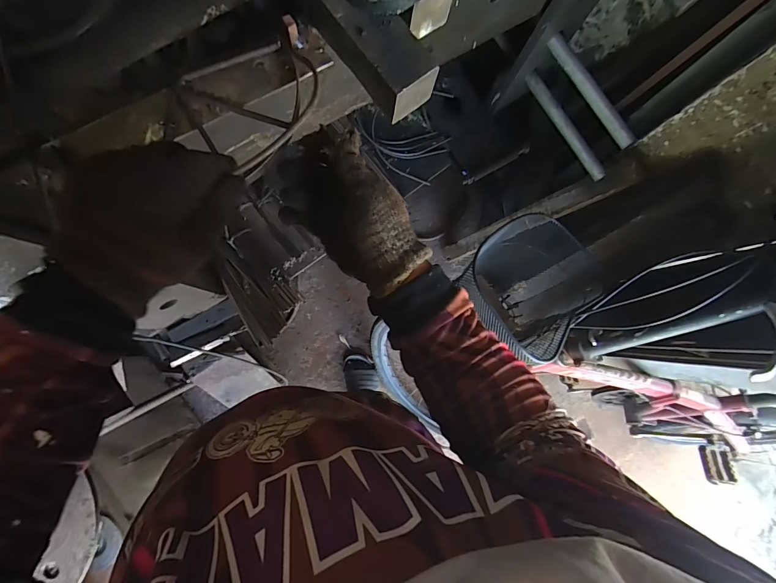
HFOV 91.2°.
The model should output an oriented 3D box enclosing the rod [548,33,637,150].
[{"bbox_3d":[0.355,-0.350,0.663,0.025,0.026,0.229,-33,87,-6],"label":"rod"}]

